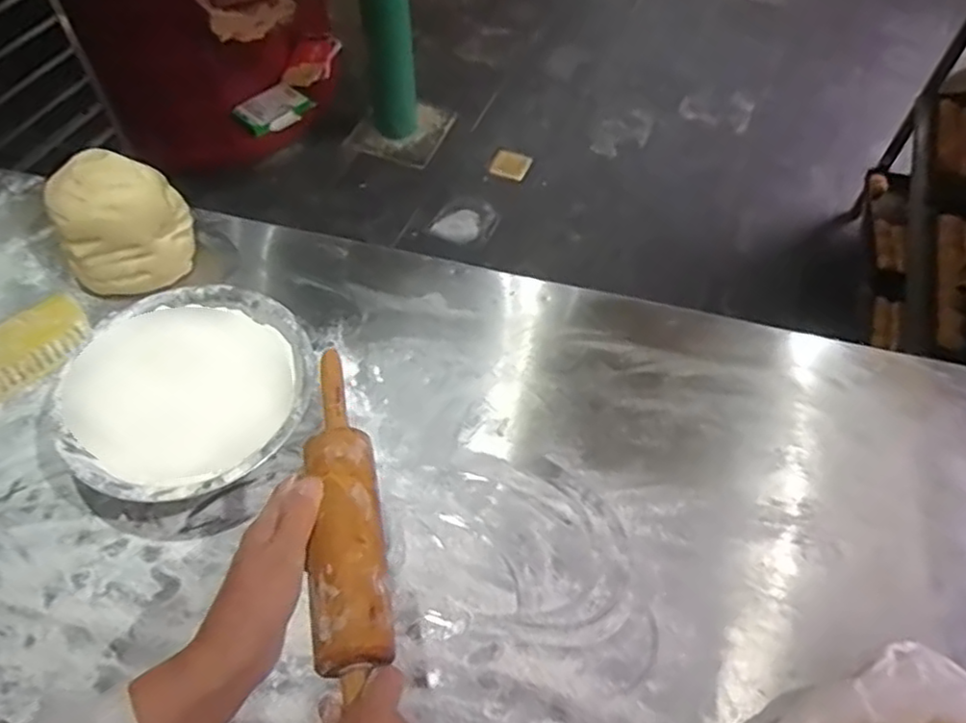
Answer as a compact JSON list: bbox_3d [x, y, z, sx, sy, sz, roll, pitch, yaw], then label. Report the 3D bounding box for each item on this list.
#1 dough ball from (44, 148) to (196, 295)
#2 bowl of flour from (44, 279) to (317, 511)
[{"bbox_3d":[-0.483,-0.180,0.926,0.146,0.174,0.104,-2,57,0],"label":"dough ball"},{"bbox_3d":[-0.344,0.038,0.824,0.278,0.095,0.297,-1,57,1],"label":"bowl of flour"}]

